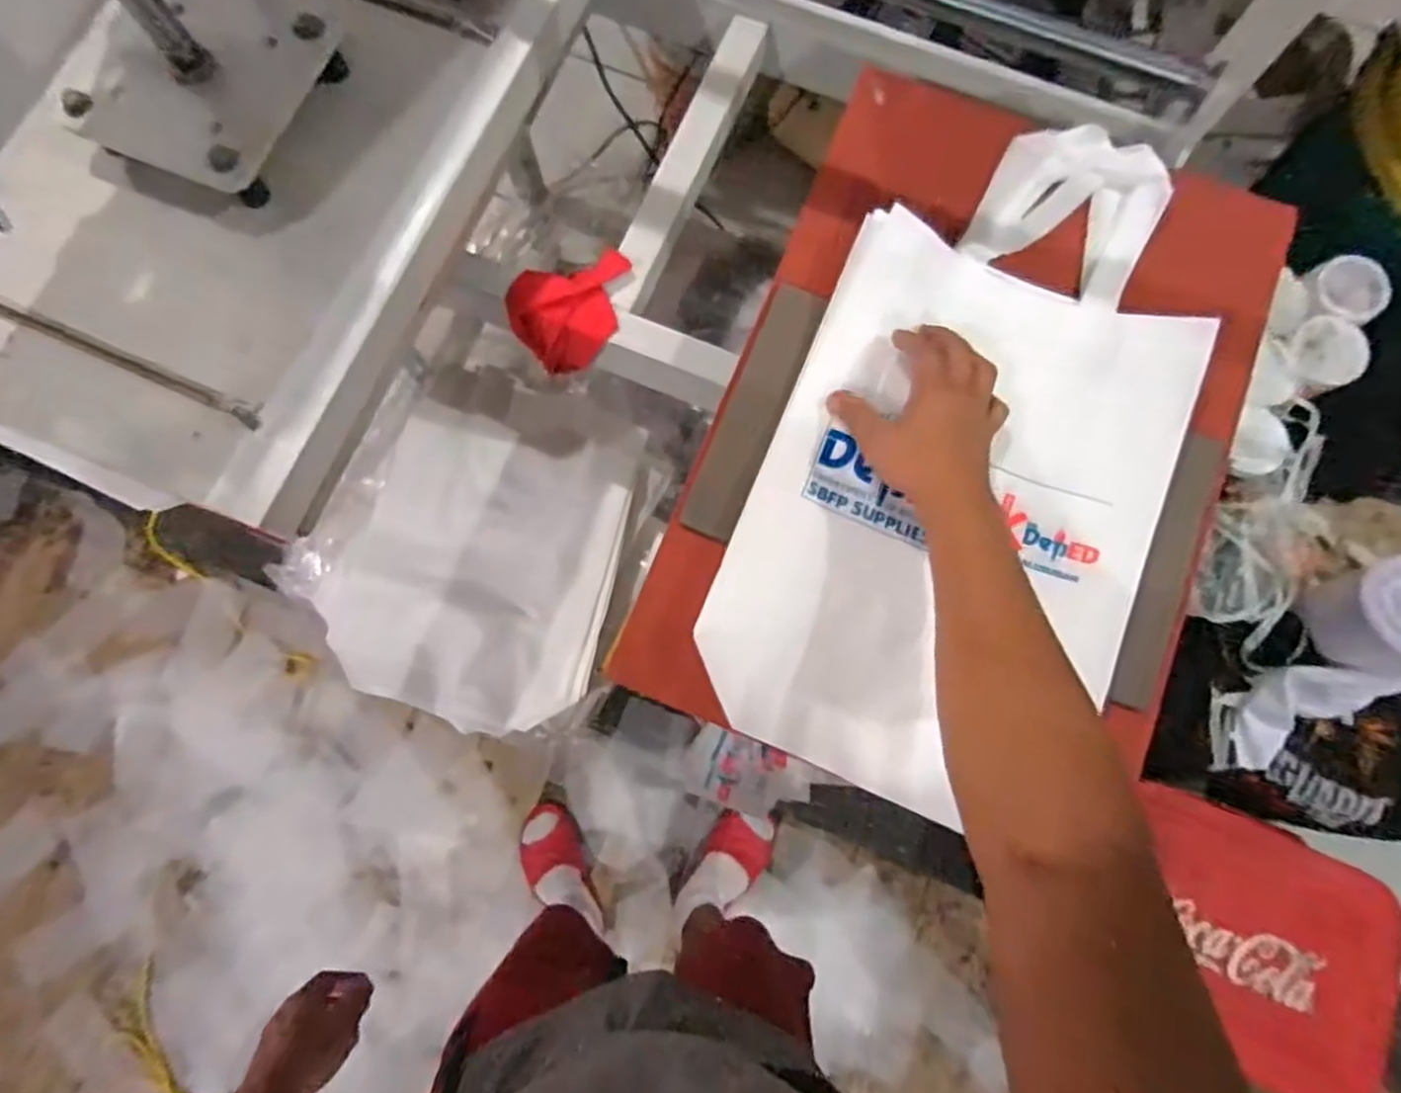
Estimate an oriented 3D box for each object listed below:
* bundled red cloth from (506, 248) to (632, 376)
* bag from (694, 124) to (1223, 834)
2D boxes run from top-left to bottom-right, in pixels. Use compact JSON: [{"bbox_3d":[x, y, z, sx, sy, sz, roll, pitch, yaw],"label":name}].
[{"bbox_3d":[-0.130,-0.240,0.726,0.127,0.073,0.097,-17,79,-4],"label":"bundled red cloth"},{"bbox_3d":[0.224,-0.094,0.552,0.286,0.043,0.580,23,79,4],"label":"bag"}]

